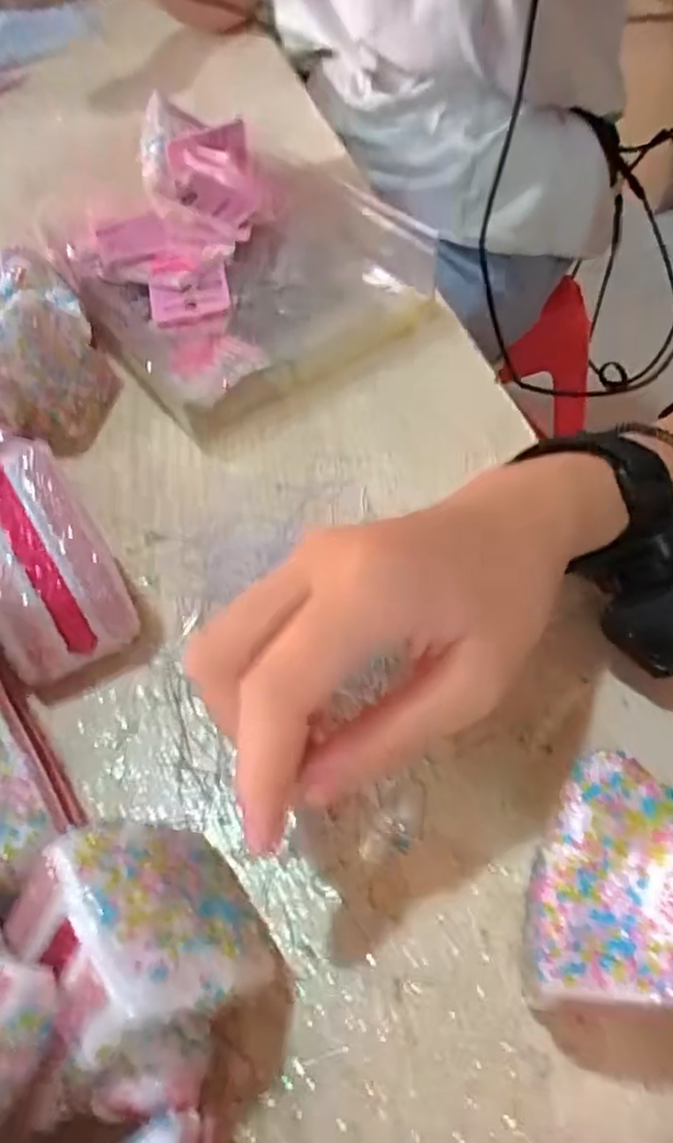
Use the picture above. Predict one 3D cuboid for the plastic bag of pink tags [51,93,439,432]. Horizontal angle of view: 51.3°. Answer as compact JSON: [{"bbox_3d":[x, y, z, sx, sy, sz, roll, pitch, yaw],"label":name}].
[{"bbox_3d":[-0.076,-0.207,0.435,0.185,0.056,0.242,-32,56,-16],"label":"plastic bag of pink tags"}]

